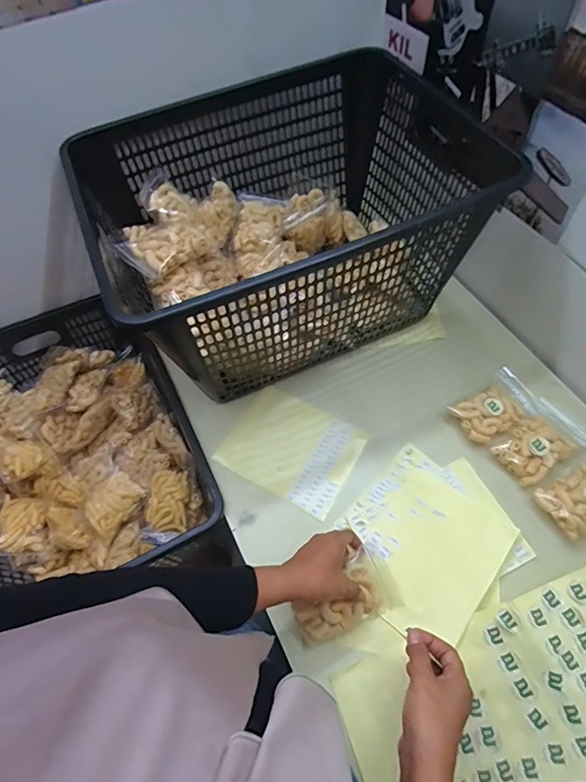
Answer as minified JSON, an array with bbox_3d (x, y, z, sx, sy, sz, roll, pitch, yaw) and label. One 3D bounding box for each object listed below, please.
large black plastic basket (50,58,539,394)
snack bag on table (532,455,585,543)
[{"bbox_3d":[0.000,-0.255,0.737,0.570,0.301,0.426,-25,61,-10],"label":"large black plastic basket"},{"bbox_3d":[0.417,0.151,0.625,0.126,0.031,0.086,-25,61,-10],"label":"snack bag on table"}]

